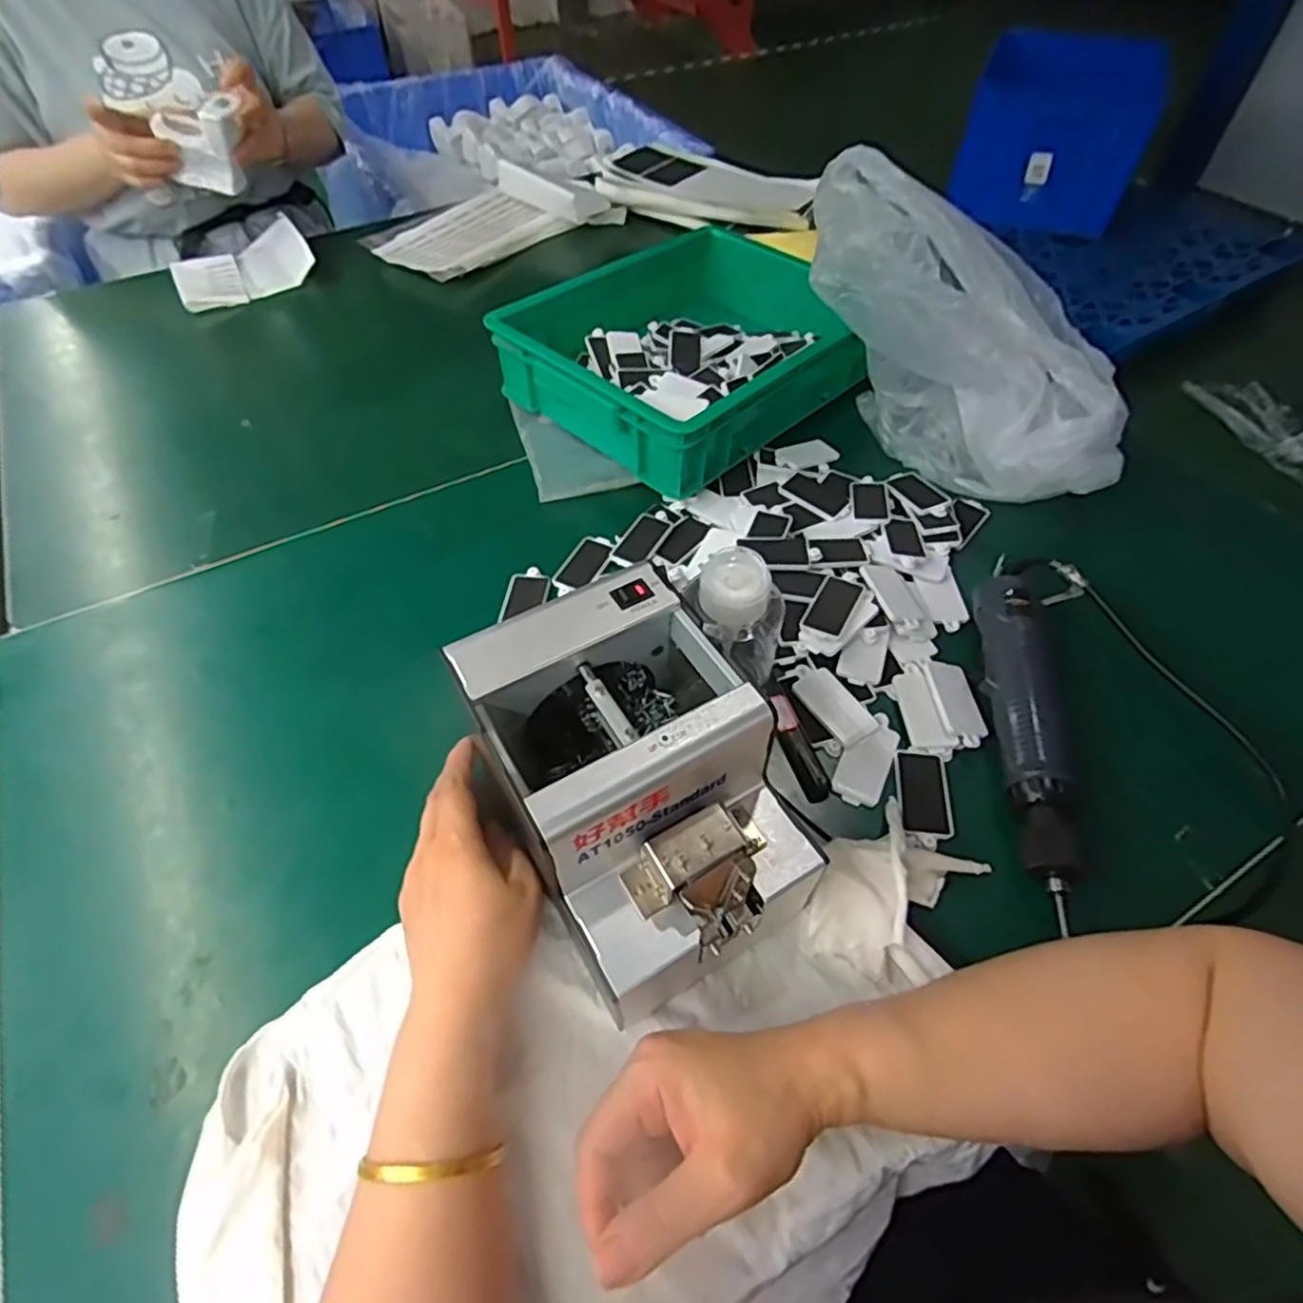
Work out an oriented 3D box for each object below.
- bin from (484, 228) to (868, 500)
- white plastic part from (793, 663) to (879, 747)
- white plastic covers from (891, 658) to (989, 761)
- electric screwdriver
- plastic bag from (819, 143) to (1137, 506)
[{"bbox_3d":[0.037,-0.317,0.711,0.278,0.084,0.323,37,62,25],"label":"bin"},{"bbox_3d":[0.129,0.036,0.500,0.032,0.006,0.069,-28,57,-19],"label":"white plastic part"},{"bbox_3d":[0.204,0.038,0.495,0.051,0.009,0.074,-4,53,-3],"label":"white plastic covers"},{"bbox_3d":[0.250,0.047,0.472,0.040,0.033,0.248,8,53,7],"label":"electric screwdriver"},{"bbox_3d":[0.266,-0.259,0.583,0.295,0.203,0.131,32,59,23],"label":"plastic bag"}]

